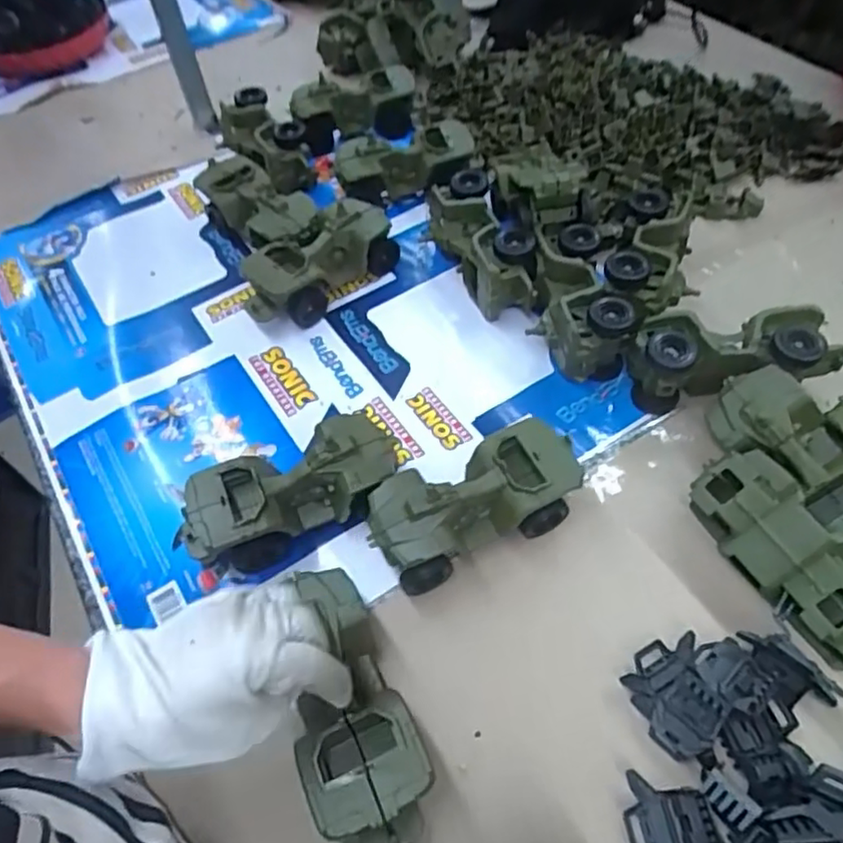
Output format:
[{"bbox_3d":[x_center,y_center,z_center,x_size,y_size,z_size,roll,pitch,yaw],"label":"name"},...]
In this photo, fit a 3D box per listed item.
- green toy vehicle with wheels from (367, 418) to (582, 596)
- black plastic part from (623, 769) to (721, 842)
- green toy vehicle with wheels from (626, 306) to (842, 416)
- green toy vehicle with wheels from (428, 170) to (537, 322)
[{"bbox_3d":[0.045,0.069,0.556,0.178,0.079,0.078,-24,56,-12],"label":"green toy vehicle with wheels"},{"bbox_3d":[0.167,0.273,0.442,0.053,0.019,0.066,-8,54,-1],"label":"black plastic part"},{"bbox_3d":[0.298,-0.060,0.628,0.189,0.079,0.065,-2,54,3],"label":"green toy vehicle with wheels"},{"bbox_3d":[0.067,-0.197,0.738,0.081,0.078,0.181,-18,55,-9],"label":"green toy vehicle with wheels"}]

